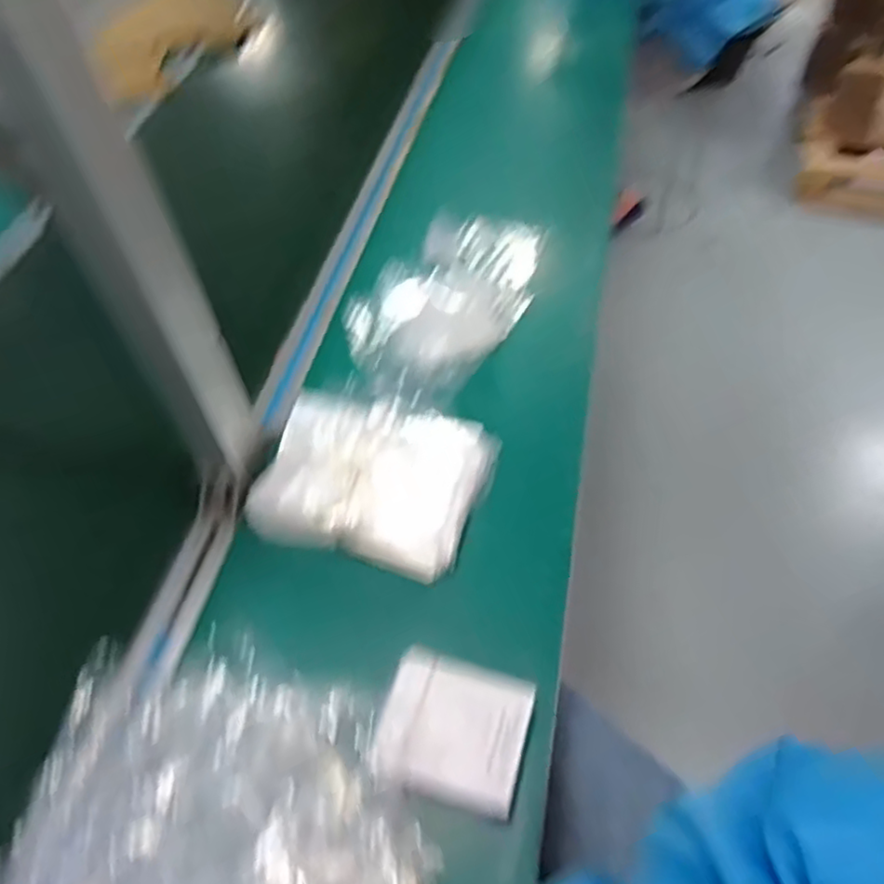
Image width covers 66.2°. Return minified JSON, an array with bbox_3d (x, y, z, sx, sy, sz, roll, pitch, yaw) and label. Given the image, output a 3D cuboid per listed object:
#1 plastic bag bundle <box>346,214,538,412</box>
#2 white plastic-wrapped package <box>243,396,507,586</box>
[{"bbox_3d":[0.005,-0.164,0.762,0.168,0.030,0.300,23,58,19],"label":"plastic bag bundle"},{"bbox_3d":[-0.062,0.032,0.604,0.189,0.031,0.145,14,55,13],"label":"white plastic-wrapped package"}]

